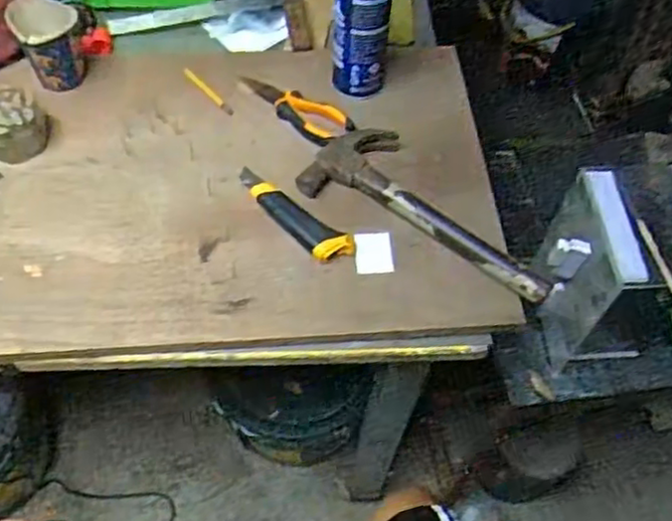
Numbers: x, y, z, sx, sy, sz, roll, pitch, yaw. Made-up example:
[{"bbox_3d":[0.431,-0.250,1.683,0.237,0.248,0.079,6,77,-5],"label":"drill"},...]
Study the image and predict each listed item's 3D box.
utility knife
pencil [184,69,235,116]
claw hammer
[{"bbox_3d":[-0.048,-0.055,0.761,0.043,0.018,0.157,-40,68,-22],"label":"utility knife"},{"bbox_3d":[-0.158,-0.209,0.865,0.012,0.007,0.102,-36,67,-20],"label":"pencil"},{"bbox_3d":[0.109,-0.065,0.767,0.290,0.029,0.115,27,62,13],"label":"claw hammer"}]

